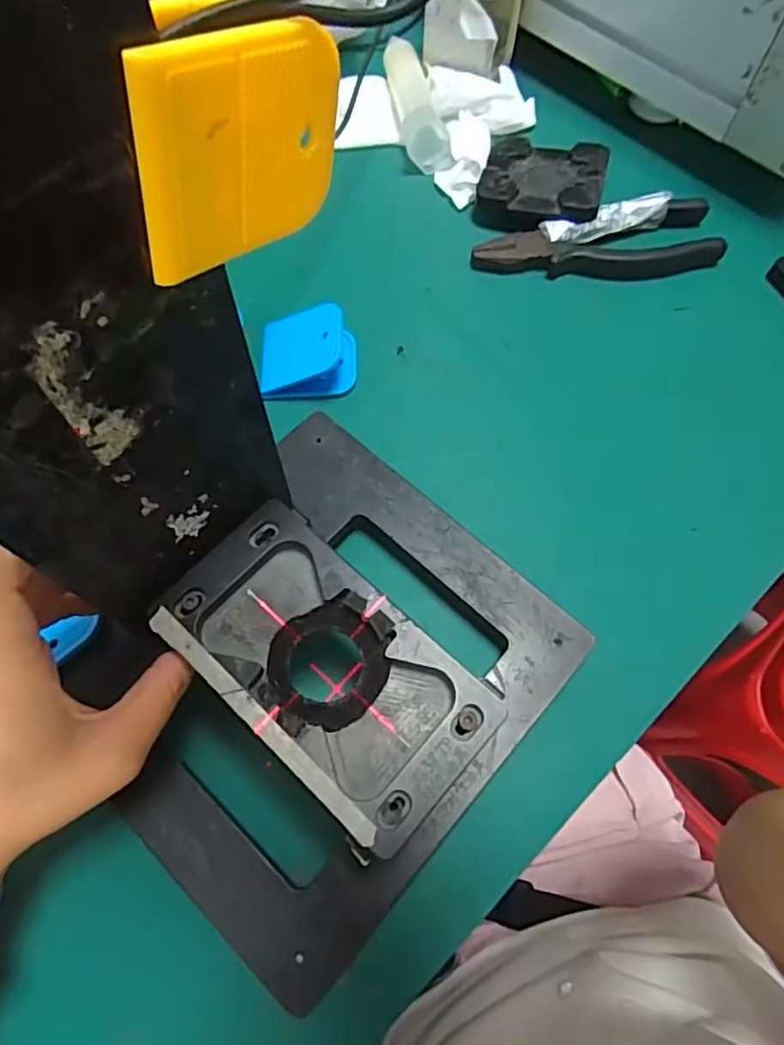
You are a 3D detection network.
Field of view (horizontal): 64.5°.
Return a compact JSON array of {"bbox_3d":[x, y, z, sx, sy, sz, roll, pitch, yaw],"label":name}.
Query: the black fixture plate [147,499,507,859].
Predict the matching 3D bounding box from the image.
[{"bbox_3d":[-0.027,0.055,0.242,0.126,0.013,0.071,40,72,13],"label":"black fixture plate"}]

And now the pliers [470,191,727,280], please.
[{"bbox_3d":[0.133,-0.178,0.399,0.155,0.018,0.048,-12,69,-7],"label":"pliers"}]

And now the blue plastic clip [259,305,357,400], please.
[{"bbox_3d":[-0.049,-0.099,0.363,0.055,0.032,0.045,-5,68,-4],"label":"blue plastic clip"}]

